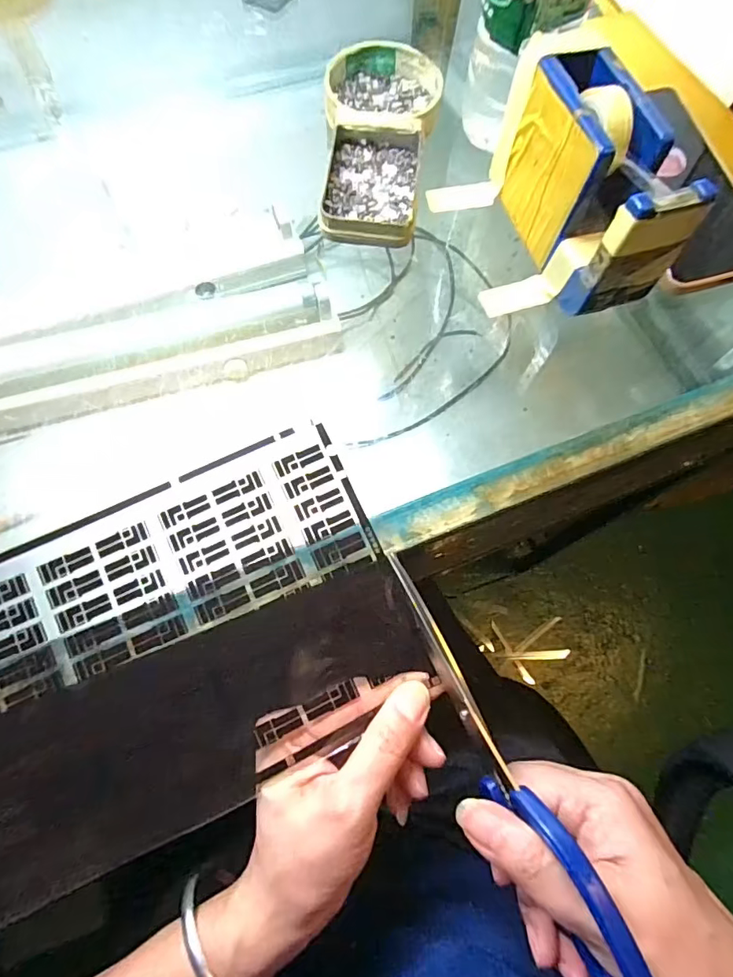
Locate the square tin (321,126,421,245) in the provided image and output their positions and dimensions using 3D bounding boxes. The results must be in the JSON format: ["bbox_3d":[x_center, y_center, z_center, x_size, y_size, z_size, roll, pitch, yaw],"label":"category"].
[{"bbox_3d":[0.003,-0.199,0.325,0.060,0.016,0.093,5,69,1],"label":"square tin"}]

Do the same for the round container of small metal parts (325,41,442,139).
[{"bbox_3d":[0.012,-0.278,0.352,0.079,0.019,0.086,0,69,-1],"label":"round container of small metal parts"}]

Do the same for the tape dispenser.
[{"bbox_3d":[0.125,-0.173,0.283,0.047,0.074,0.129,-17,71,-7],"label":"tape dispenser"}]

